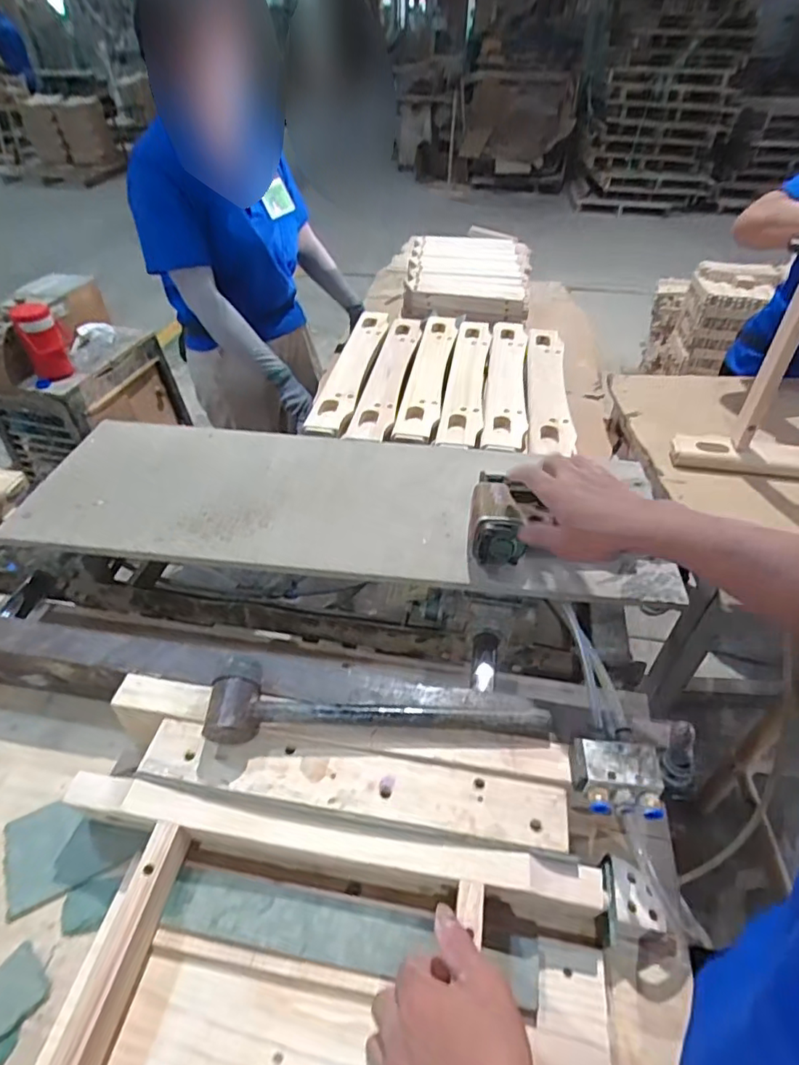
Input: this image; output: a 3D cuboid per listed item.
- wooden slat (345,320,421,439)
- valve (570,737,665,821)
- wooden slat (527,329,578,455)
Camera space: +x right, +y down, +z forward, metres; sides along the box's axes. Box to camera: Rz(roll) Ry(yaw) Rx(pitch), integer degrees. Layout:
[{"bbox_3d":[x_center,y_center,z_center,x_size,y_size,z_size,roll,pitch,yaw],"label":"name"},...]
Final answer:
[{"bbox_3d":[-0.019,-0.323,1.087,0.070,0.017,0.486,6,43,6],"label":"wooden slat"},{"bbox_3d":[0.198,0.220,0.509,0.077,0.023,0.061,4,40,4],"label":"valve"},{"bbox_3d":[0.281,-0.277,1.065,0.077,0.046,0.444,6,40,6],"label":"wooden slat"}]

